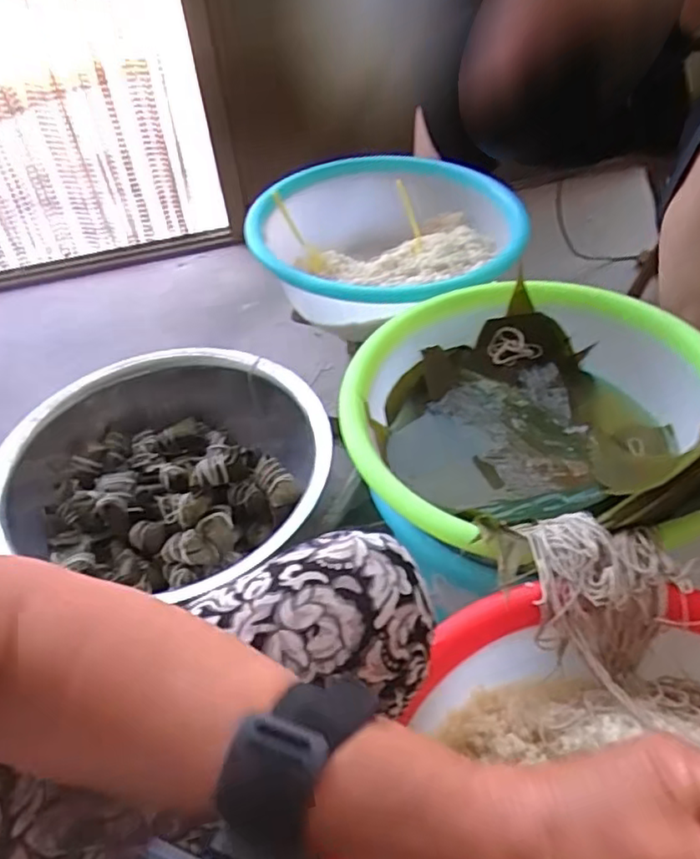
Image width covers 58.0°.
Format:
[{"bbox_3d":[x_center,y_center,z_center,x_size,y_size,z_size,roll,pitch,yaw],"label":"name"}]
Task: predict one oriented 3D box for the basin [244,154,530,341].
[{"bbox_3d":[0.071,-0.269,0.892,0.379,0.119,0.329,-16,44,-11],"label":"basin"}]

